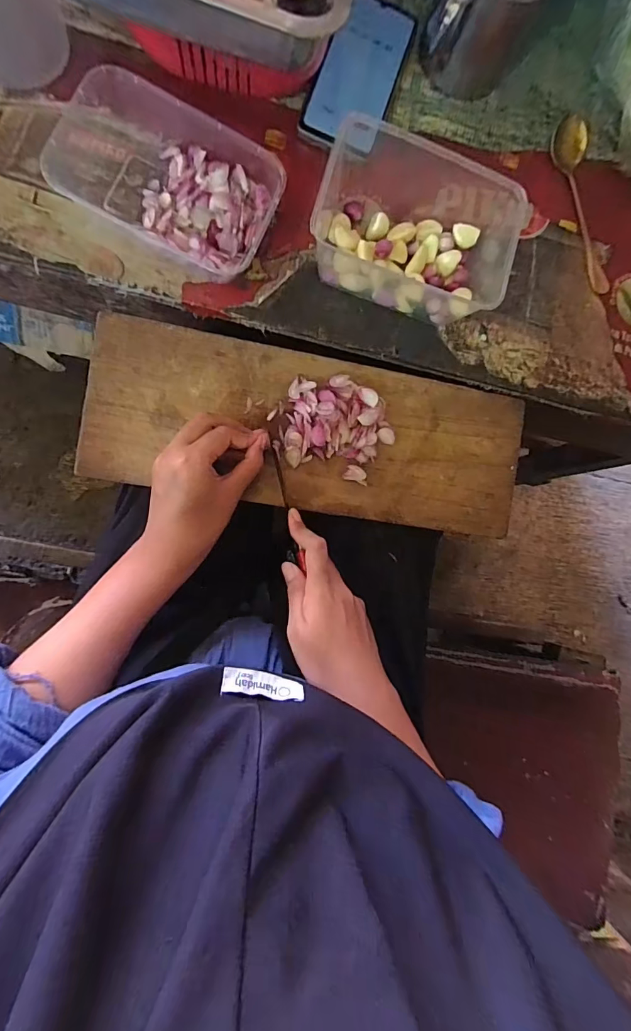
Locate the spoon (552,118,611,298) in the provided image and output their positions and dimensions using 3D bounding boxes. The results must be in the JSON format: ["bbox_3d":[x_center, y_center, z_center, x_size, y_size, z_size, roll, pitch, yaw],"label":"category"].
[{"bbox_3d":[0.289,-0.326,0.454,0.038,0.021,0.176,-19,92,-10],"label":"spoon"}]

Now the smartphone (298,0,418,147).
[{"bbox_3d":[0.044,-0.426,0.419,0.071,0.013,0.156,21,85,-9],"label":"smartphone"}]

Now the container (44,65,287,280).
[{"bbox_3d":[-0.132,-0.286,0.371,0.192,0.043,0.113,25,85,-8],"label":"container"}]

